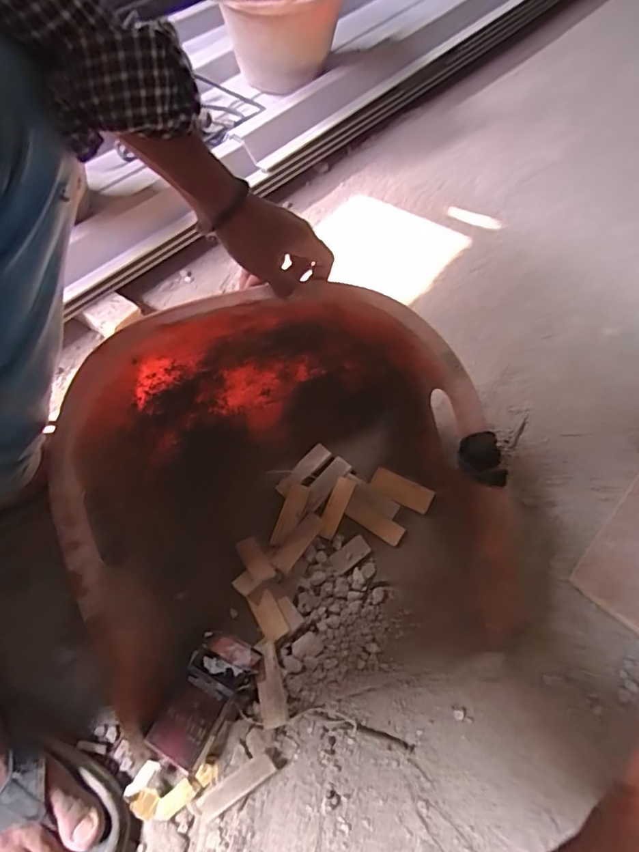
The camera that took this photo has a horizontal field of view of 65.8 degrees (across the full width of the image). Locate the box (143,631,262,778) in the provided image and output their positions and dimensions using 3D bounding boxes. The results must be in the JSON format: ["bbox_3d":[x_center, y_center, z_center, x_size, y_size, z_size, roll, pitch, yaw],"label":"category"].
[{"bbox_3d":[-0.104,0.245,0.447,0.057,0.028,0.106,20,62,13],"label":"box"}]

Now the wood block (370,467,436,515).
[{"bbox_3d":[0.091,0.071,0.548,0.069,0.012,0.026,27,63,16],"label":"wood block"}]

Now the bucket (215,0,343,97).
[{"bbox_3d":[-0.064,-0.712,0.847,0.234,0.162,0.248,-2,64,4],"label":"bucket"}]

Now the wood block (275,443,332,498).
[{"bbox_3d":[-0.020,0.051,0.571,0.073,0.008,0.019,-43,67,-7],"label":"wood block"}]

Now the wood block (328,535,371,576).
[{"bbox_3d":[0.032,0.137,0.525,0.047,0.004,0.021,-36,65,-19],"label":"wood block"}]

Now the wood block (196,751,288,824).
[{"bbox_3d":[-0.067,0.311,0.431,0.078,0.017,0.020,-27,63,-15],"label":"wood block"}]

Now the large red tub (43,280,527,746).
[{"bbox_3d":[-0.038,0.056,0.488,0.408,0.173,0.350,-13,60,-7],"label":"large red tub"}]

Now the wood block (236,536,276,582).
[{"bbox_3d":[-0.068,0.139,0.515,0.022,0.005,0.058,-29,41,-15],"label":"wood block"}]

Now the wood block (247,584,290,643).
[{"bbox_3d":[-0.052,0.188,0.494,0.023,0.008,0.053,-27,63,-15],"label":"wood block"}]

